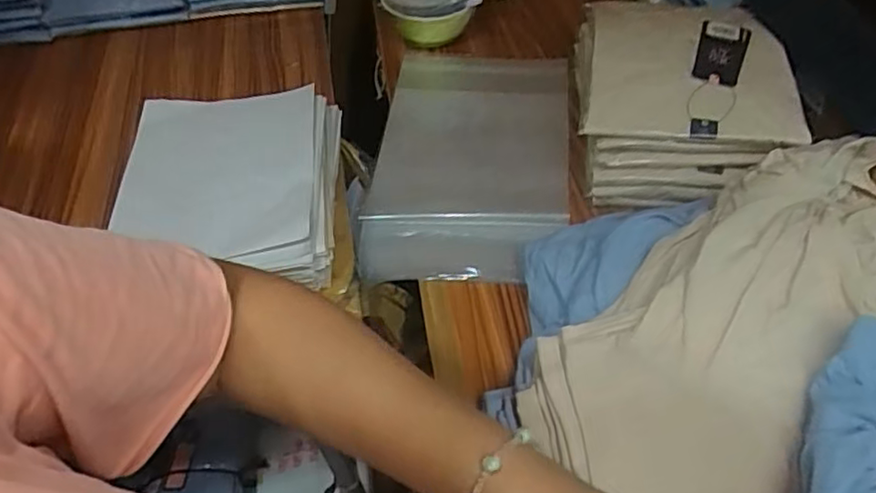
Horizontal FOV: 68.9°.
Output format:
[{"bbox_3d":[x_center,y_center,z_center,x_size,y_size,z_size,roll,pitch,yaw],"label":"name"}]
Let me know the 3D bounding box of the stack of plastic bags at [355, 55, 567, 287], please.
[{"bbox_3d":[0.042,-0.112,0.786,0.226,0.046,0.394,3,50,8],"label":"stack of plastic bags"}]

